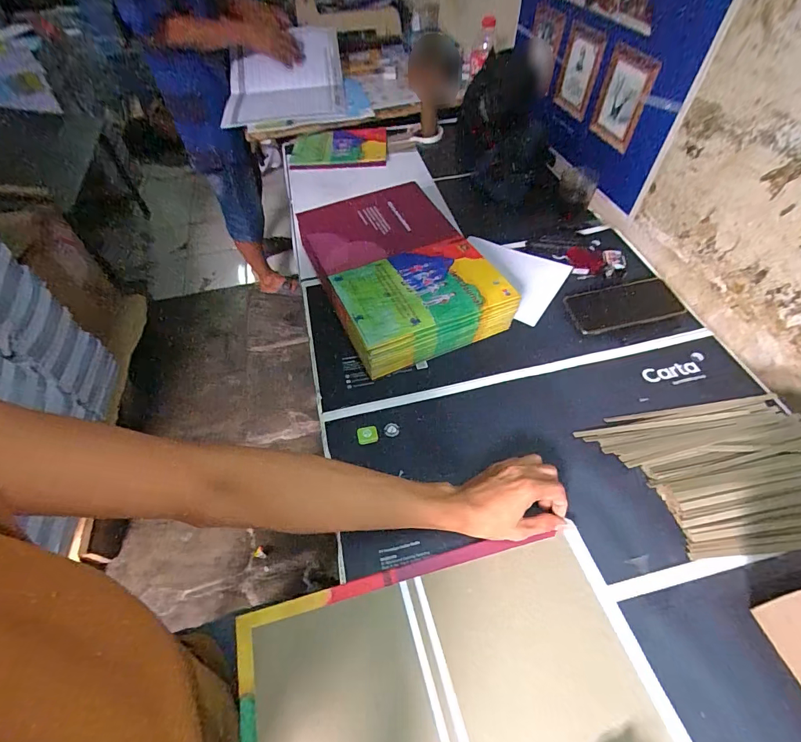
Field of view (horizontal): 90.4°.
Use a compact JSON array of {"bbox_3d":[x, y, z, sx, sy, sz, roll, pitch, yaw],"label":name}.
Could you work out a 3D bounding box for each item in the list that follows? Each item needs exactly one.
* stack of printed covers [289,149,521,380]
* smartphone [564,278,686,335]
[{"bbox_3d":[-0.006,-0.173,0.675,0.242,0.088,0.359,-21,55,-12],"label":"stack of printed covers"},{"bbox_3d":[0.351,-0.106,0.634,0.163,0.011,0.085,-13,51,-2],"label":"smartphone"}]

